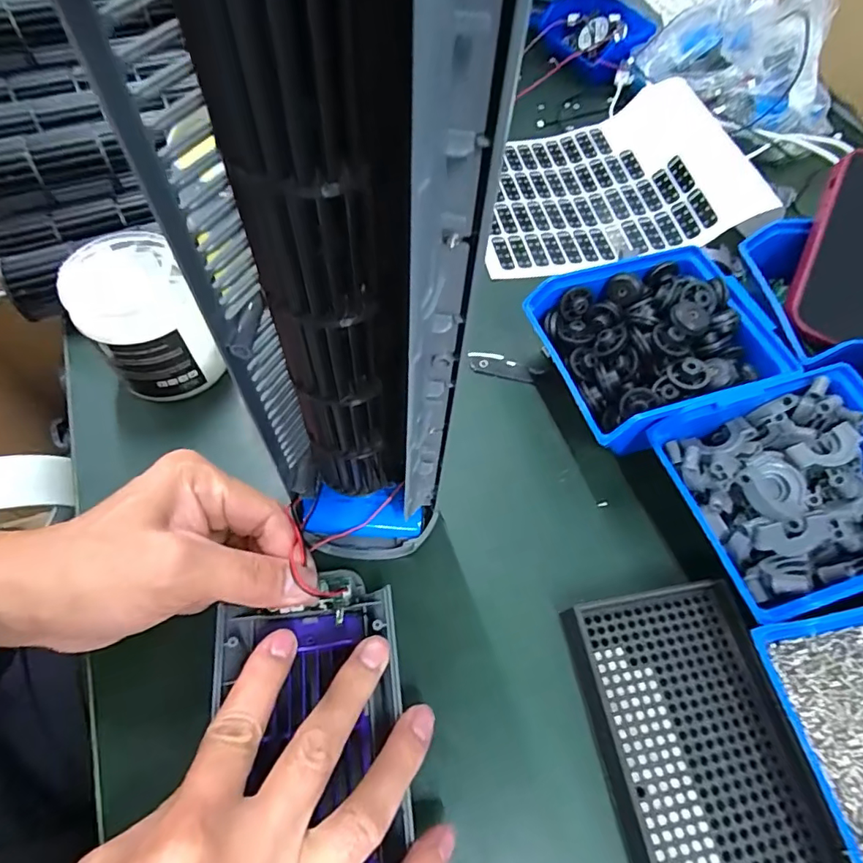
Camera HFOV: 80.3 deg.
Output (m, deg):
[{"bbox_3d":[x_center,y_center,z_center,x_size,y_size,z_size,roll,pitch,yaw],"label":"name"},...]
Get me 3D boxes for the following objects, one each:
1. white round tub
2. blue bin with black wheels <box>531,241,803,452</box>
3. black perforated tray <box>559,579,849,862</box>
[{"bbox_3d":[-0.180,-0.071,0.327,0.069,0.075,0.074,-22,64,-15],"label":"white round tub"},{"bbox_3d":[0.142,-0.055,0.341,0.137,0.068,0.121,-20,64,-14],"label":"blue bin with black wheels"},{"bbox_3d":[0.129,0.149,0.252,0.096,0.016,0.133,-7,61,-7],"label":"black perforated tray"}]

